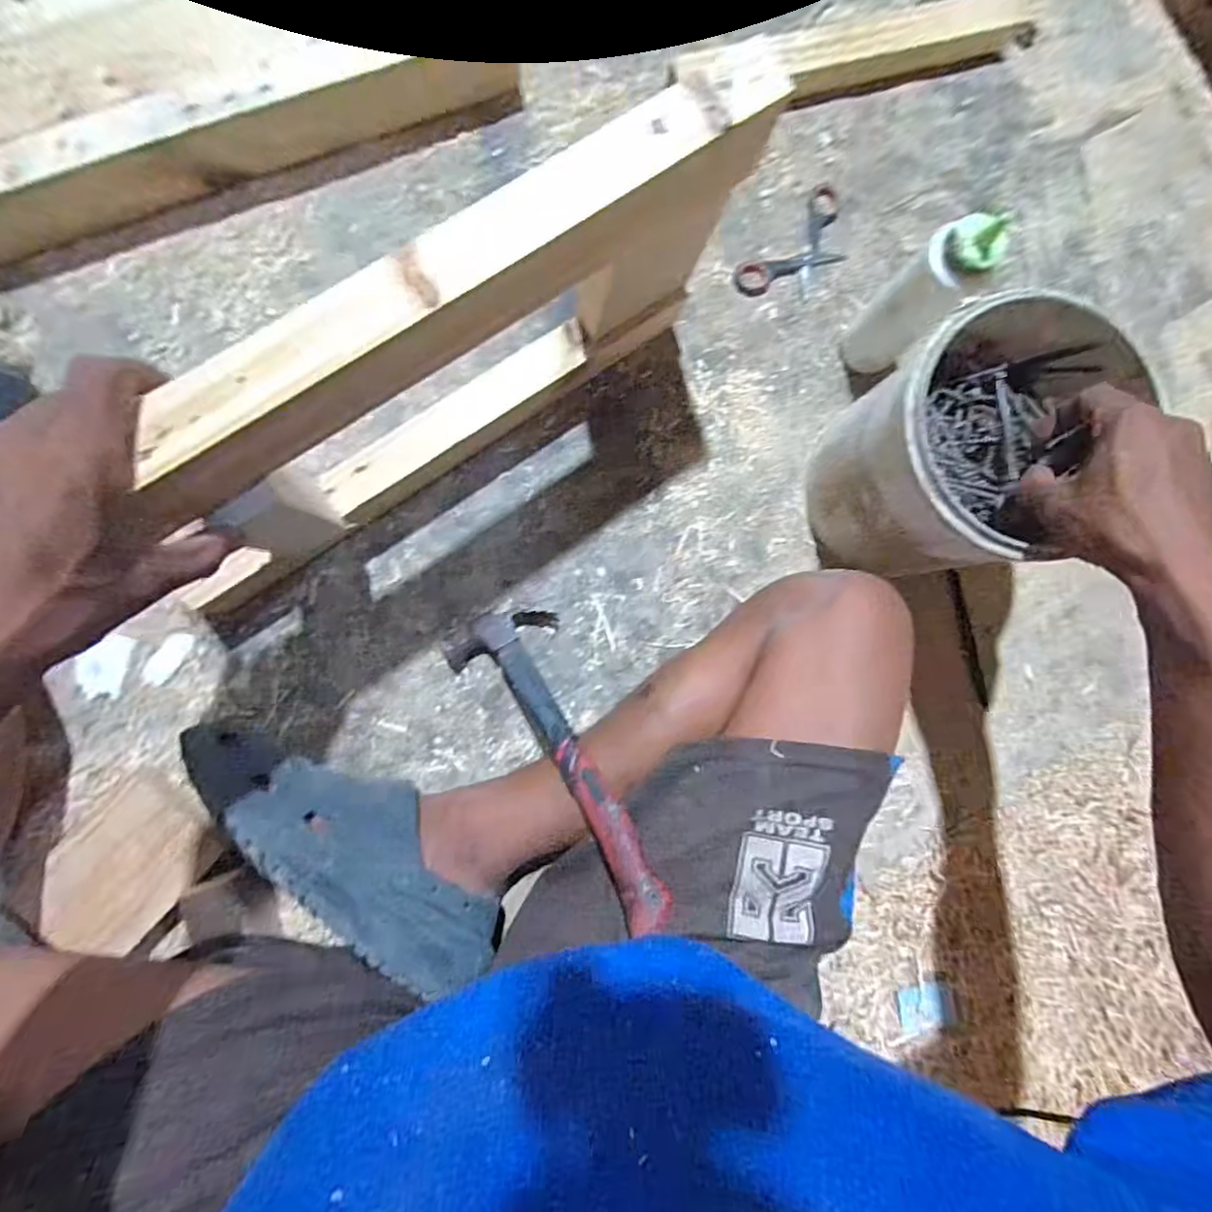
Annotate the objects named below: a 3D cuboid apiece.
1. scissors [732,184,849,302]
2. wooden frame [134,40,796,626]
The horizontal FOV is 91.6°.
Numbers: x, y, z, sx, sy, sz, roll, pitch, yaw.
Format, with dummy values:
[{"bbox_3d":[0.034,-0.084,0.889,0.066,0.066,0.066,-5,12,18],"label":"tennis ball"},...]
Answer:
[{"bbox_3d":[0.191,-0.344,0.576,0.066,0.005,0.134,43,85,-3],"label":"scissors"},{"bbox_3d":[-0.090,-0.165,0.403,0.410,0.262,0.056,-39,92,-5],"label":"wooden frame"}]

